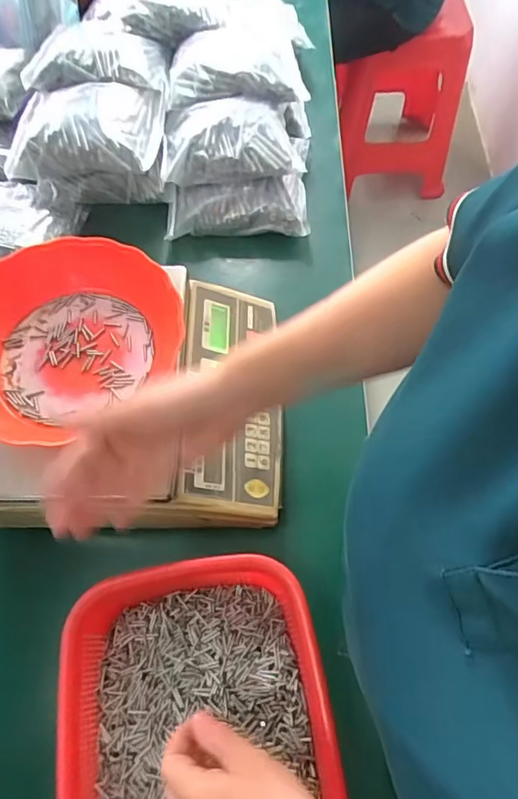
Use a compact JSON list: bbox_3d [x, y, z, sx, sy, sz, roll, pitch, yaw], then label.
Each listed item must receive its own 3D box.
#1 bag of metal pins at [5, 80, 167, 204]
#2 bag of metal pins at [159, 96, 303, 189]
[{"bbox_3d":[-0.224,-0.340,0.697,0.203,0.088,0.136,5,64,3],"label":"bag of metal pins"},{"bbox_3d":[-0.038,-0.341,0.679,0.174,0.045,0.130,-5,64,-1],"label":"bag of metal pins"}]

